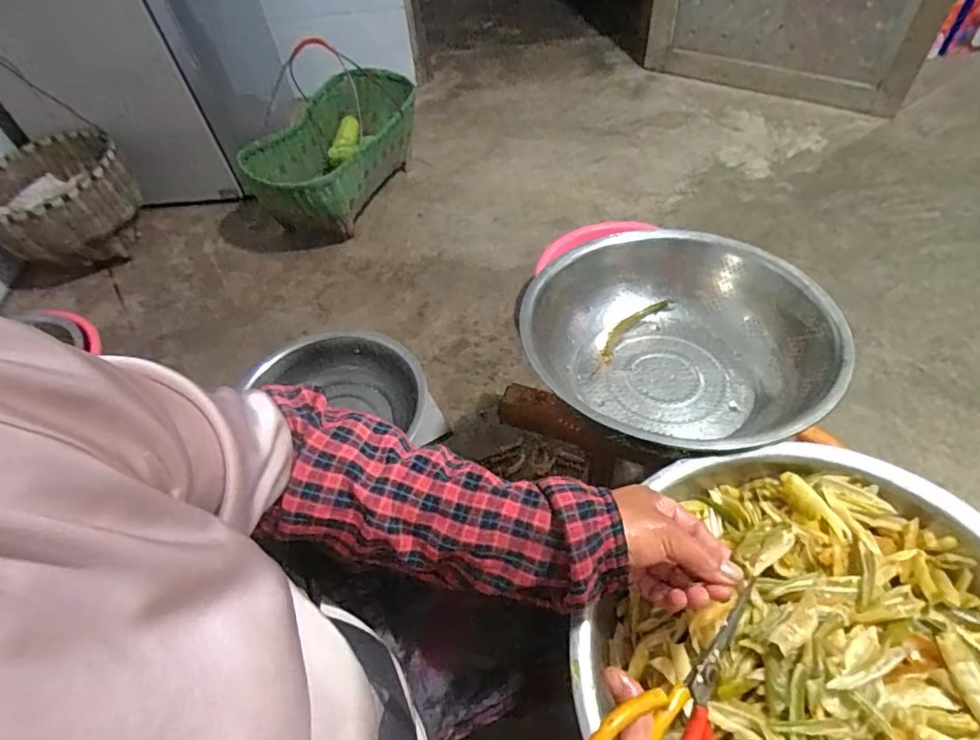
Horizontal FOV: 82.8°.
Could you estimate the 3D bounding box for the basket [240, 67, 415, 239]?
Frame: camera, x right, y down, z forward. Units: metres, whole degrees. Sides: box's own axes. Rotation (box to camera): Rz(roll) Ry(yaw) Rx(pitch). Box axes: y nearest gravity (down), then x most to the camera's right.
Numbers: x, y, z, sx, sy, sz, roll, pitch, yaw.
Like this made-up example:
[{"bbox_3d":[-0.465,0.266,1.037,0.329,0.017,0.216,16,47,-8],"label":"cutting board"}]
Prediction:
[{"bbox_3d":[-0.406,-0.562,1.471,0.350,0.250,0.527,17,55,17],"label":"basket"}]

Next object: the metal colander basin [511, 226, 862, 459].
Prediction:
[{"bbox_3d":[0.207,-0.024,0.643,0.320,0.114,0.314,-2,52,2],"label":"metal colander basin"}]

